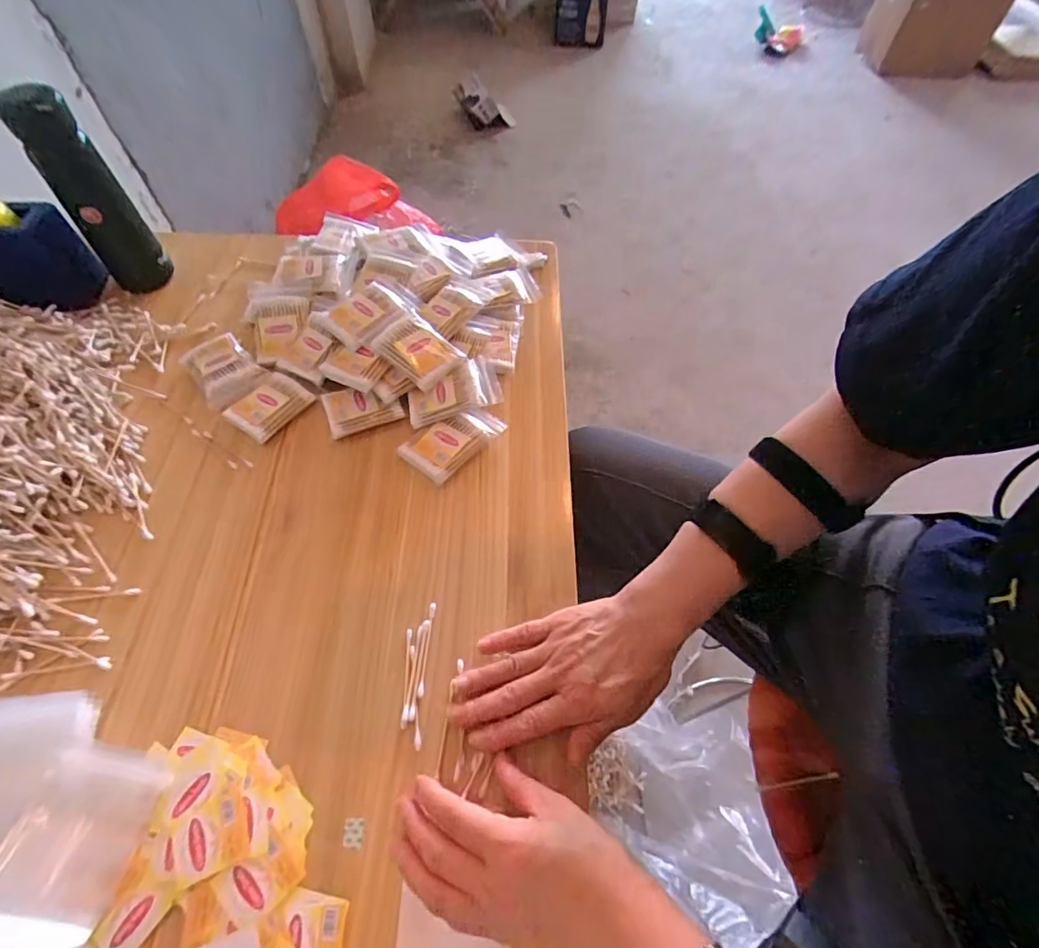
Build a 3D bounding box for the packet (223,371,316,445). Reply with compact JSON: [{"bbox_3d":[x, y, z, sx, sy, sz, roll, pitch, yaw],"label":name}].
[{"bbox_3d":[-0.263,-0.073,0.535,0.055,0.011,0.076,32,63,18],"label":"packet"}]

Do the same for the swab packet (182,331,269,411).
[{"bbox_3d":[-0.332,-0.118,0.565,0.101,0.008,0.068,38,65,21],"label":"swab packet"}]

